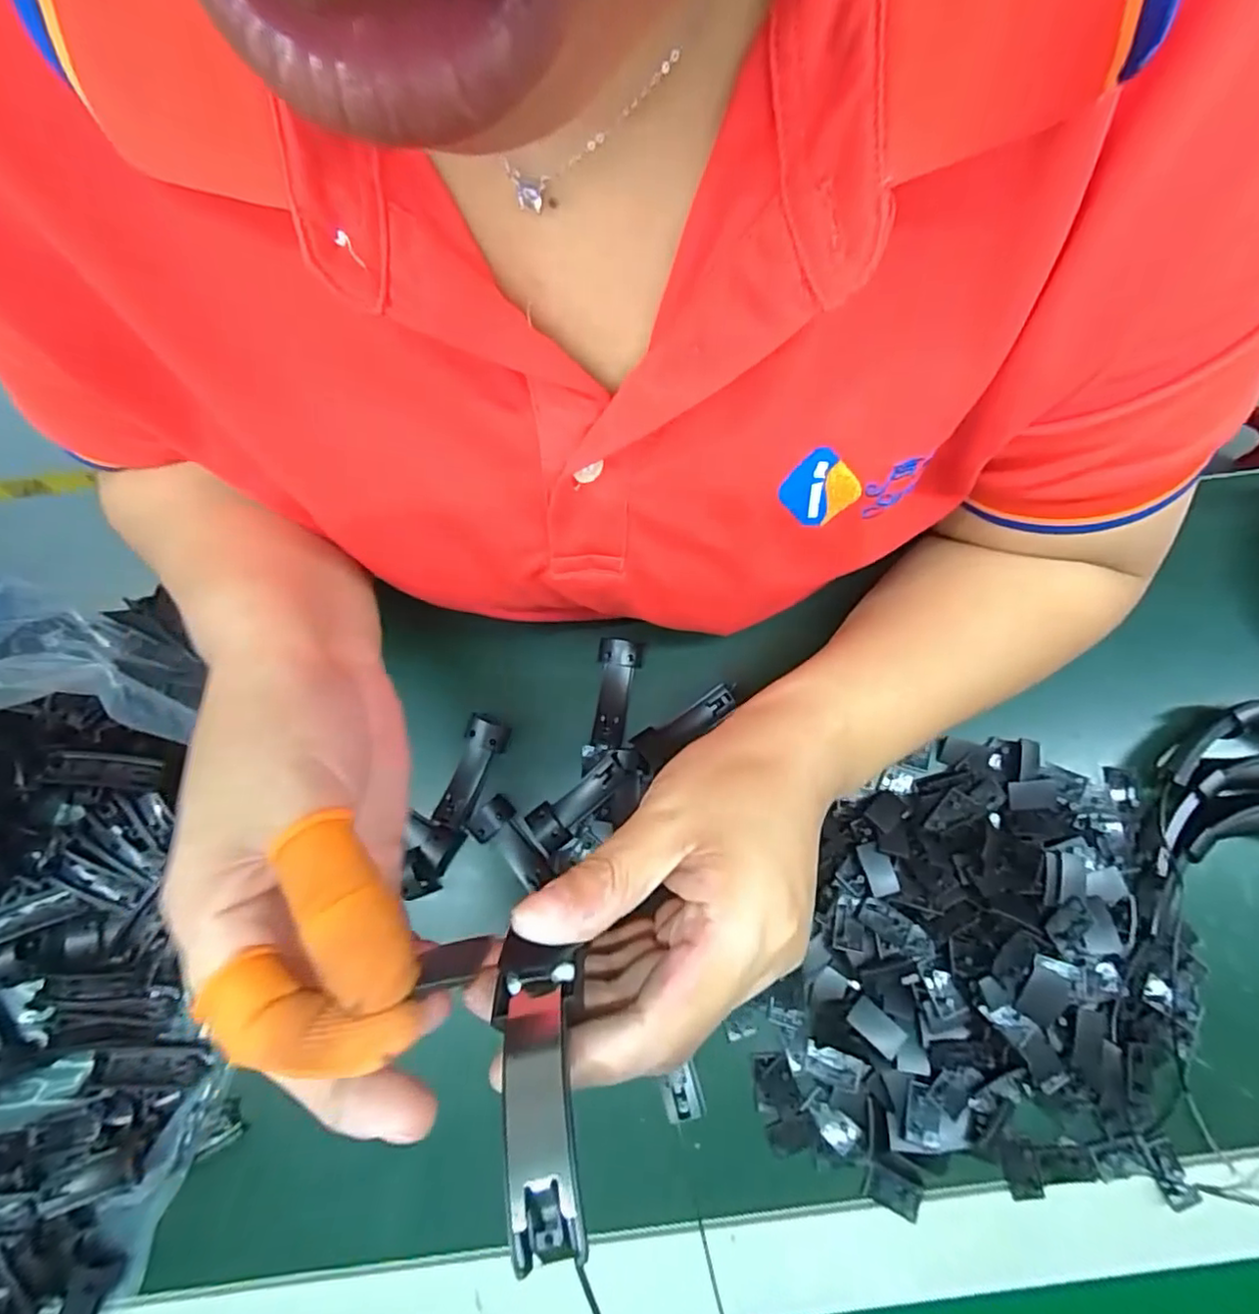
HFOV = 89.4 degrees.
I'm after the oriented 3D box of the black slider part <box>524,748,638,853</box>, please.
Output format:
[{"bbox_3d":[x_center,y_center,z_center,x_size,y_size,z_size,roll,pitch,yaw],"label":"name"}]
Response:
[{"bbox_3d":[-0.023,0.076,0.343,0.067,0.016,0.024,-38,80,-7],"label":"black slider part"}]

